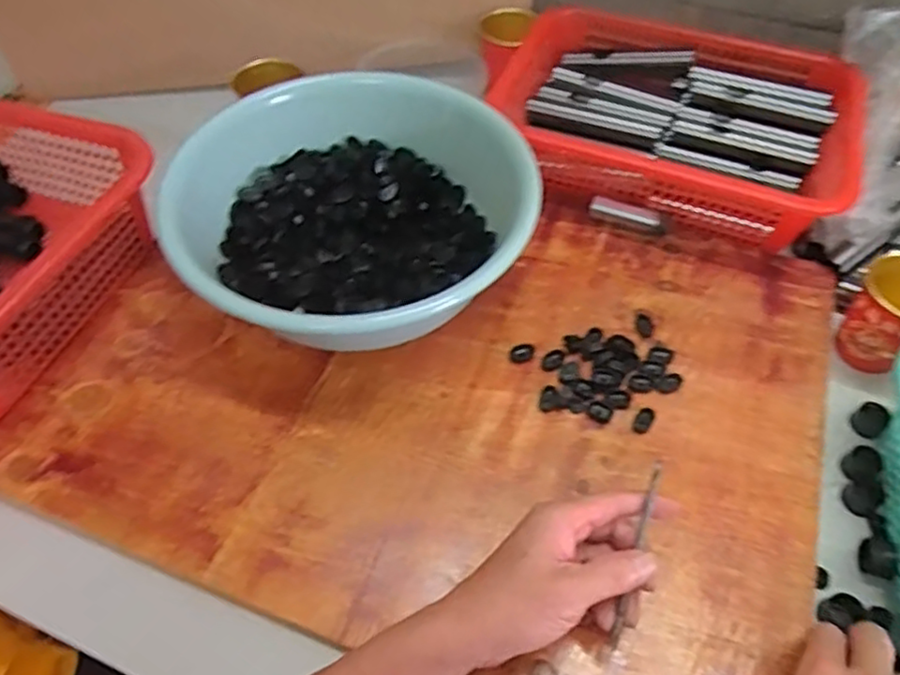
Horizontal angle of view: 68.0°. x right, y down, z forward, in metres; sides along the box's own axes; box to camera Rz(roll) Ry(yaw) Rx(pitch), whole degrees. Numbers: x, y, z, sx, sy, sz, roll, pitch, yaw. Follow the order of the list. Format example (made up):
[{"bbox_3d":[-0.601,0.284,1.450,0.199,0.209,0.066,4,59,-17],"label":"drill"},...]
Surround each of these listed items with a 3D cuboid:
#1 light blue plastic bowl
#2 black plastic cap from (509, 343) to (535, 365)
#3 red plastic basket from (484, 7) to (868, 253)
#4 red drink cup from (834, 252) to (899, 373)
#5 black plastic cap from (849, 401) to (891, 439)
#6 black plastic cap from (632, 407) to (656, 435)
[{"bbox_3d":[-0.077,-0.101,0.574,0.286,0.113,0.268,27,60,19],"label":"light blue plastic bowl"},{"bbox_3d":[0.060,0.013,0.555,0.021,0.005,0.015,-22,57,-13],"label":"black plastic cap"},{"bbox_3d":[0.227,-0.223,0.681,0.335,0.073,0.232,16,57,12],"label":"red plastic basket"},{"bbox_3d":[0.362,-0.019,0.544,0.064,0.080,0.065,-1,55,1],"label":"red drink cup"},{"bbox_3d":[0.333,0.065,0.528,0.021,0.019,0.022,-1,55,1],"label":"black plastic cap"},{"bbox_3d":[0.152,0.065,0.522,0.013,0.008,0.022,27,60,19],"label":"black plastic cap"}]

